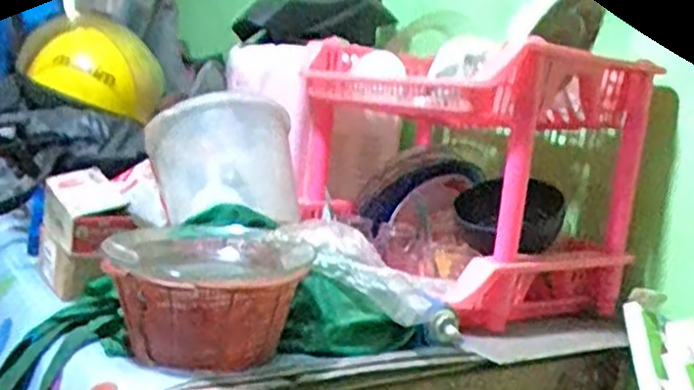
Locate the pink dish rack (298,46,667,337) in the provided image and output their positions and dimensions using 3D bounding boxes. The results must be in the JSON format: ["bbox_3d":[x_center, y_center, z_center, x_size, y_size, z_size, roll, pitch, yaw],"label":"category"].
[{"bbox_3d":[0.144,-0.037,1.085,0.312,0.336,0.446,1,8,-37],"label":"pink dish rack"}]

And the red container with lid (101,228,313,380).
[{"bbox_3d":[-0.143,0.104,0.749,0.196,0.108,0.195,5,6,-12],"label":"red container with lid"}]

